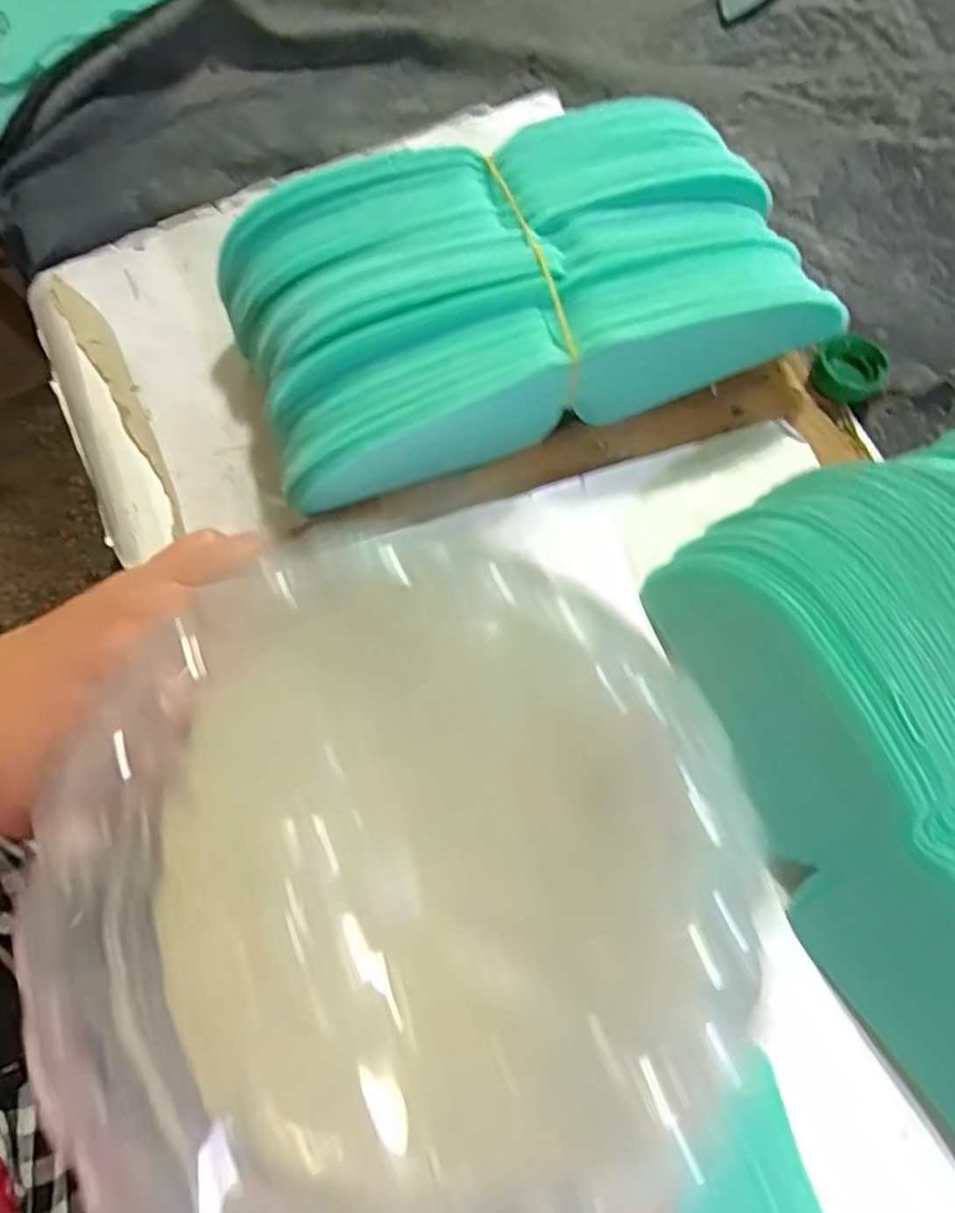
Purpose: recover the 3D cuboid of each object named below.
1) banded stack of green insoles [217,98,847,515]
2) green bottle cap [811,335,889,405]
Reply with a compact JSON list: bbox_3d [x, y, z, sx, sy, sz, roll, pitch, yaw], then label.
[{"bbox_3d":[0.017,-0.129,0.303,0.227,0.063,0.119,-21,74,-6],"label":"banded stack of green insoles"},{"bbox_3d":[0.174,-0.111,0.328,0.031,0.014,0.032,0,73,0],"label":"green bottle cap"}]

